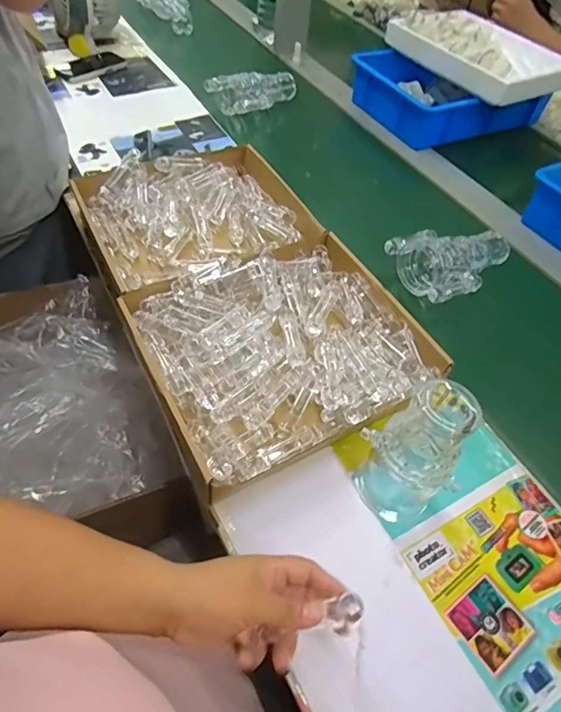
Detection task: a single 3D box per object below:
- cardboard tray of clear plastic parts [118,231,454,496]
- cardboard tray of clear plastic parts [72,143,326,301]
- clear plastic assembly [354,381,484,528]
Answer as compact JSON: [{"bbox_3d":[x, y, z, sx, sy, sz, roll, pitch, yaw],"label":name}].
[{"bbox_3d":[0.006,-0.014,0.572,0.314,0.058,0.274,-21,58,-20],"label":"cardboard tray of clear plastic parts"},{"bbox_3d":[-0.120,-0.205,0.708,0.319,0.072,0.295,-19,57,-19],"label":"cardboard tray of clear plastic parts"},{"bbox_3d":[0.128,0.091,0.439,0.072,0.167,0.077,-15,56,-16],"label":"clear plastic assembly"}]

